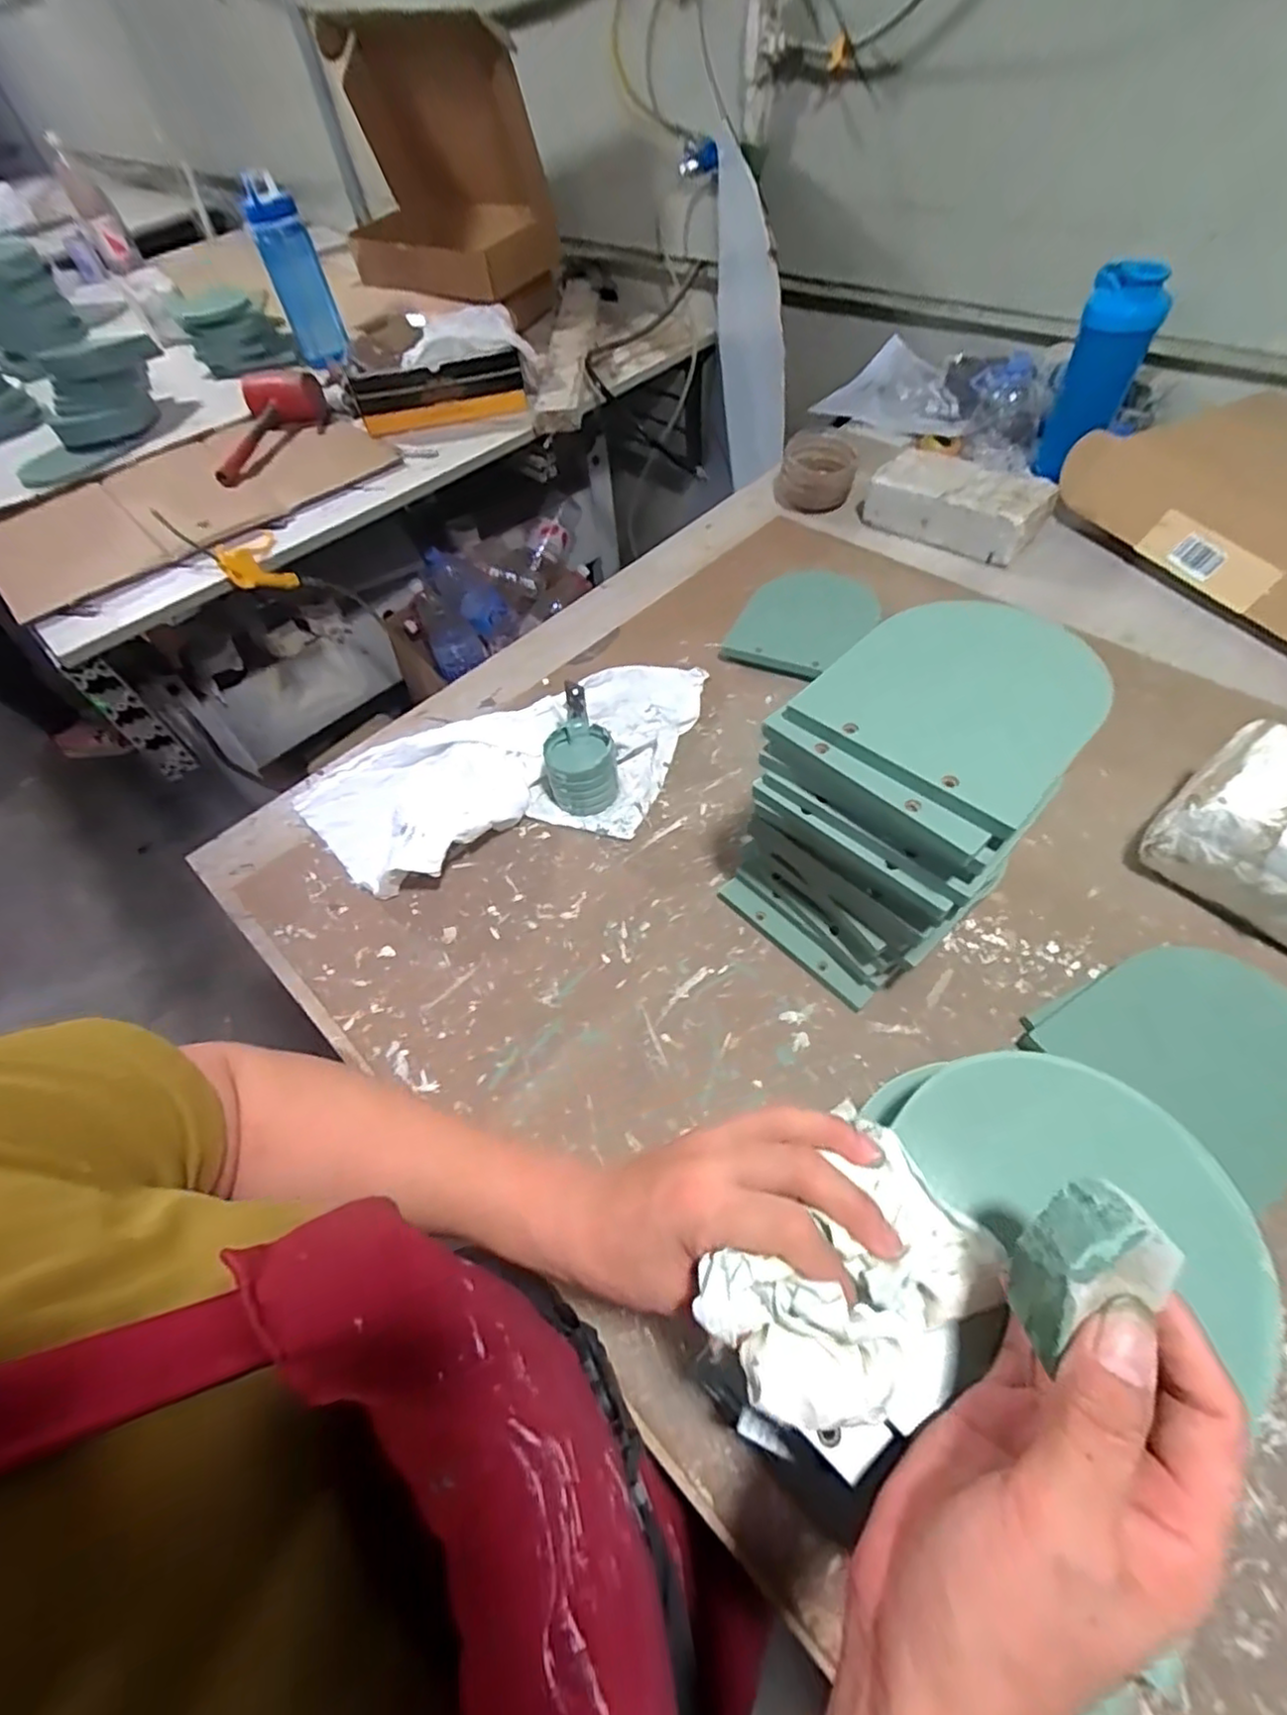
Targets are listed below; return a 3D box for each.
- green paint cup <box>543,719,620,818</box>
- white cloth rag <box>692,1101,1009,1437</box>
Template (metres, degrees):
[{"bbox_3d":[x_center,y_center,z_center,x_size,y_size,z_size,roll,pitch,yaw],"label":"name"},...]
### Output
[{"bbox_3d":[-0.057,-0.083,0.612,0.064,0.066,0.060,-2,55,2],"label":"green paint cup"},{"bbox_3d":[0.082,0.164,0.251,0.107,0.032,0.086,-33,60,-18],"label":"white cloth rag"}]

